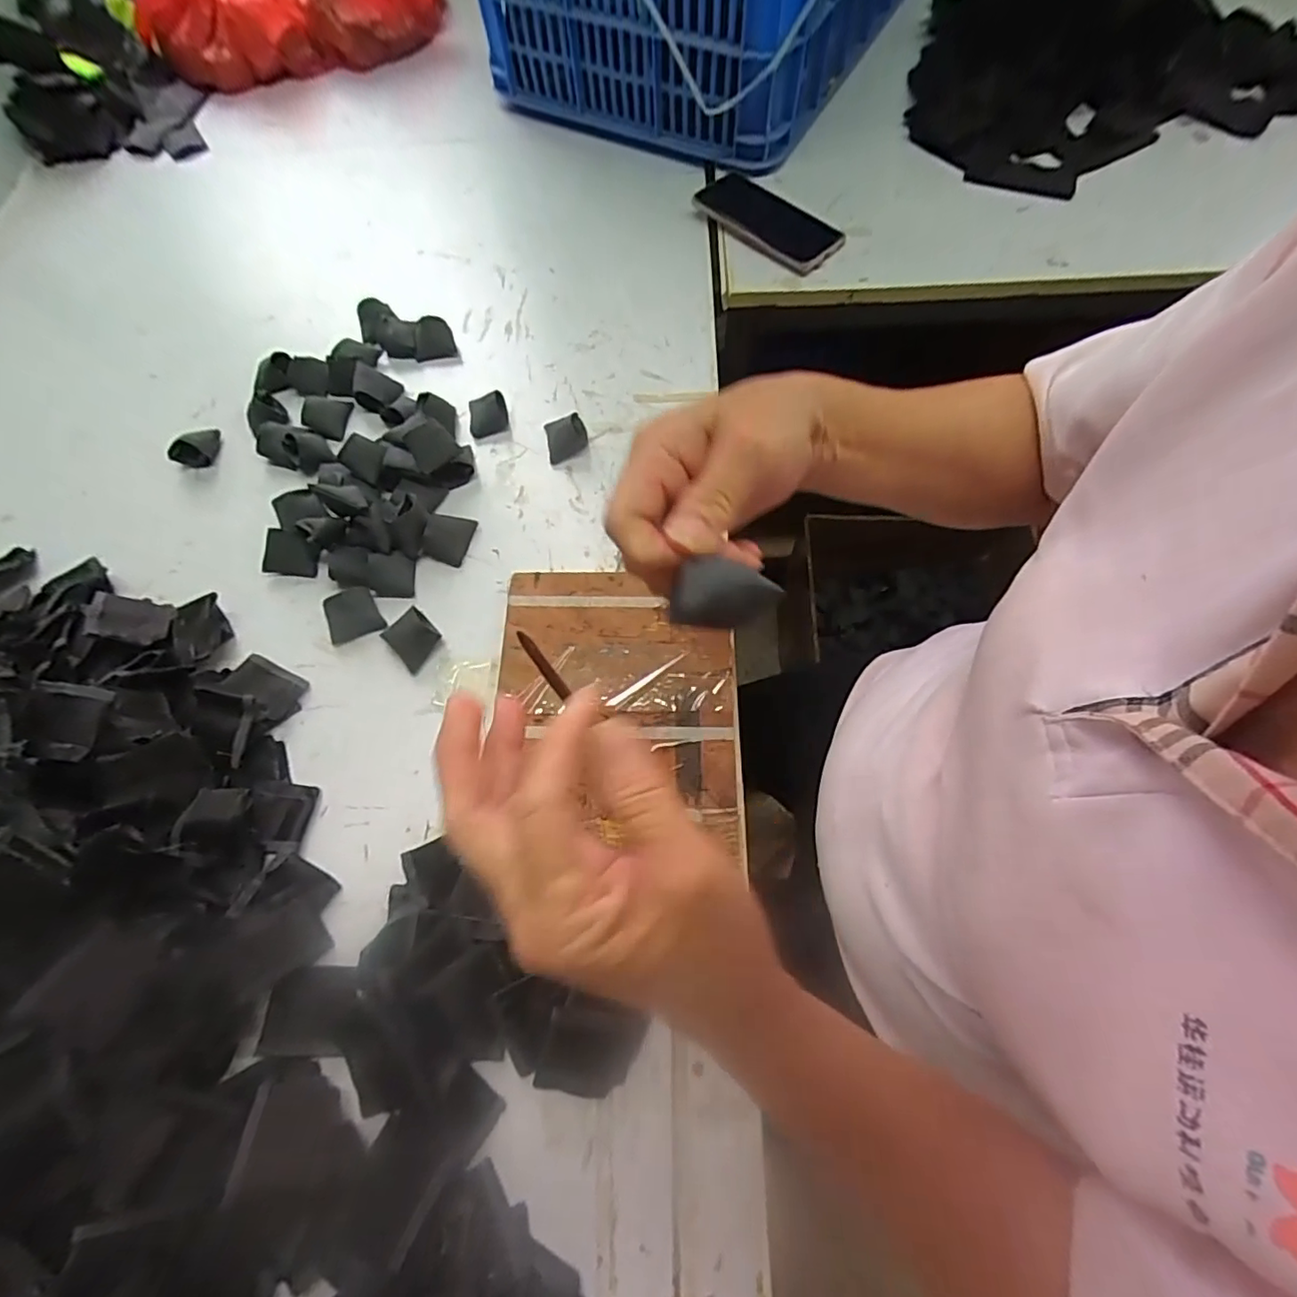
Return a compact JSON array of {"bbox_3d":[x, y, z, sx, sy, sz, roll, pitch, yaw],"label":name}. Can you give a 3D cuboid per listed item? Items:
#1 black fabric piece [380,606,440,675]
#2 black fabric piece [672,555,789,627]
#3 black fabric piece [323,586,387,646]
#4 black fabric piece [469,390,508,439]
[{"bbox_3d":[-0.187,-0.009,0.460,0.035,0.012,0.044,-42,73,-13],"label":"black fabric piece"},{"bbox_3d":[0.027,-0.020,0.210,0.037,0.014,0.022,3,68,3],"label":"black fabric piece"},{"bbox_3d":[-0.239,-0.027,0.469,0.041,0.009,0.037,-21,98,-12],"label":"black fabric piece"},{"bbox_3d":[-0.150,-0.219,0.542,0.035,0.018,0.041,-12,68,-3],"label":"black fabric piece"}]

